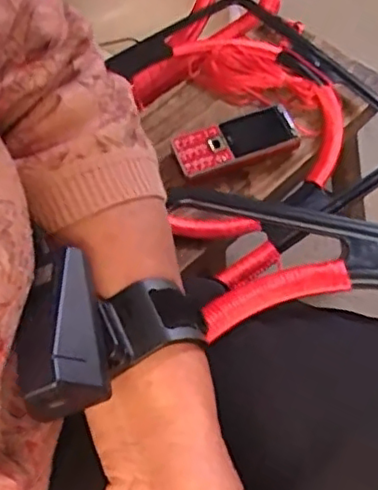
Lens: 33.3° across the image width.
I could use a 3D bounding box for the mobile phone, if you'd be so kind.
[{"bbox_3d":[0.051,-0.112,0.678,0.132,0.016,0.060,-15,59,-5],"label":"mobile phone"}]

